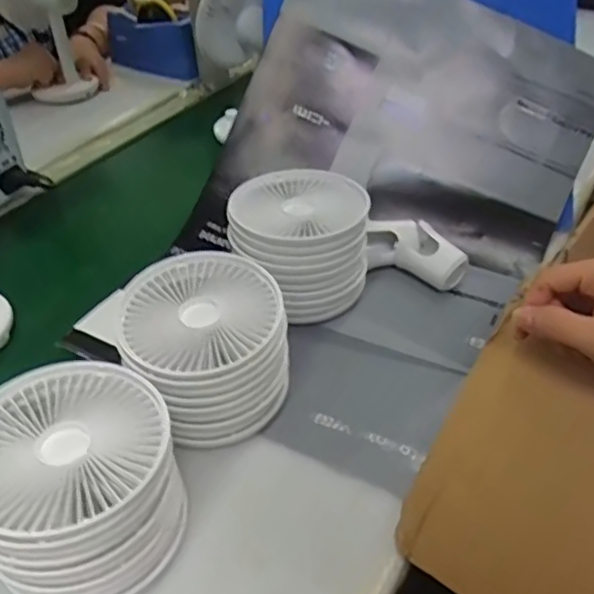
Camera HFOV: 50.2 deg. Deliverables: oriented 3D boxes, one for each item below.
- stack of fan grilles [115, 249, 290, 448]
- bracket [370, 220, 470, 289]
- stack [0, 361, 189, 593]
[{"bbox_3d":[-0.080,0.042,0.537,0.125,0.092,0.141,-14,41,-13],"label":"stack of fan grilles"},{"bbox_3d":[0.125,-0.043,0.671,0.109,0.054,0.043,21,45,23],"label":"bracket"},{"bbox_3d":[-0.149,0.128,0.433,0.135,0.100,0.139,-34,49,-31],"label":"stack"}]

